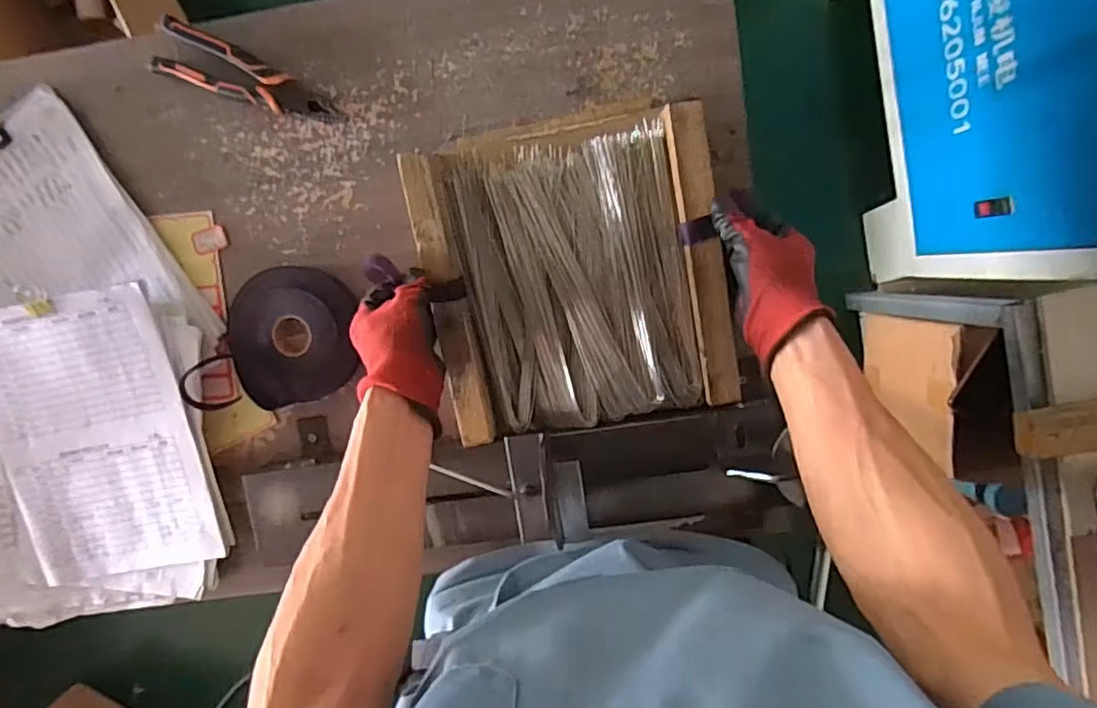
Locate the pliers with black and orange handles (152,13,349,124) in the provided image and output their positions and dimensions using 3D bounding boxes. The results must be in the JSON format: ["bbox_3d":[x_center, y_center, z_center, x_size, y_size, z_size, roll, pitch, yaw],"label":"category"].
[{"bbox_3d":[-0.295,-0.269,0.614,0.183,0.028,0.050,23,99,0],"label":"pliers with black and orange handles"}]

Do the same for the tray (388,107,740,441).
[{"bbox_3d":[0.023,-0.073,0.579,0.263,0.051,0.285,-10,97,3],"label":"tray"}]

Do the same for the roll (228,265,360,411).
[{"bbox_3d":[-0.267,-0.017,0.644,0.127,0.021,0.140,-2,98,3],"label":"roll"}]

